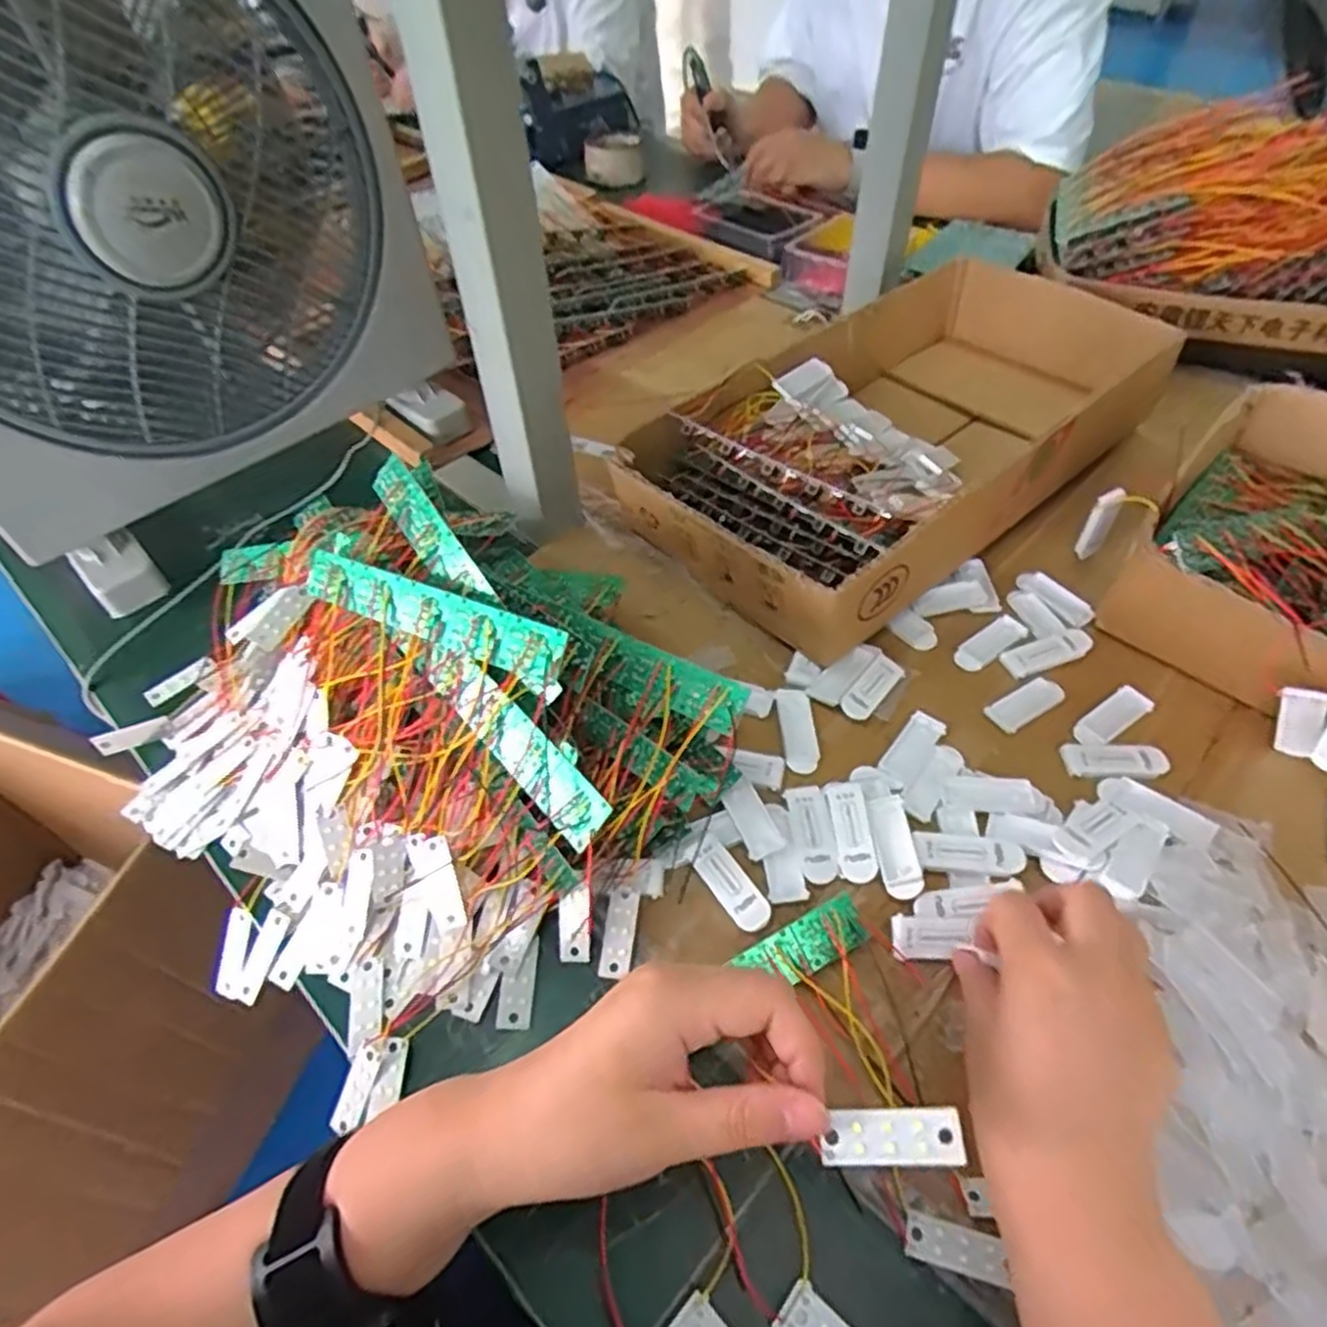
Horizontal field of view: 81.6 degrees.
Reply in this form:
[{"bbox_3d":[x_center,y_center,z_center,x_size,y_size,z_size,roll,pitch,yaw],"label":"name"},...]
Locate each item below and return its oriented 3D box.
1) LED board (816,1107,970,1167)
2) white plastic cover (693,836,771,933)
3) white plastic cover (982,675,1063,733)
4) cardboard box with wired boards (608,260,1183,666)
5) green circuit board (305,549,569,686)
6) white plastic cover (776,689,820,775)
[{"bbox_3d":[0.076,0.159,0.258,0.047,0.004,0.016,-12,51,13],"label":"LED board"},{"bbox_3d":[0.037,0.118,0.412,0.022,0.006,0.051,-31,56,-19],"label":"white plastic cover"},{"bbox_3d":[0.230,0.025,0.487,0.053,0.005,0.021,-25,54,-16],"label":"white plastic cover"},{"bbox_3d":[0.198,-0.191,0.612,0.457,0.095,0.225,-35,57,-22],"label":"cardboard box with wired boards"},{"bbox_3d":[-0.123,-0.026,0.390,0.176,0.004,0.027,18,101,28],"label":"green circuit board"},{"bbox_3d":[0.083,0.041,0.474,0.020,0.004,0.058,-3,51,1],"label":"white plastic cover"}]

